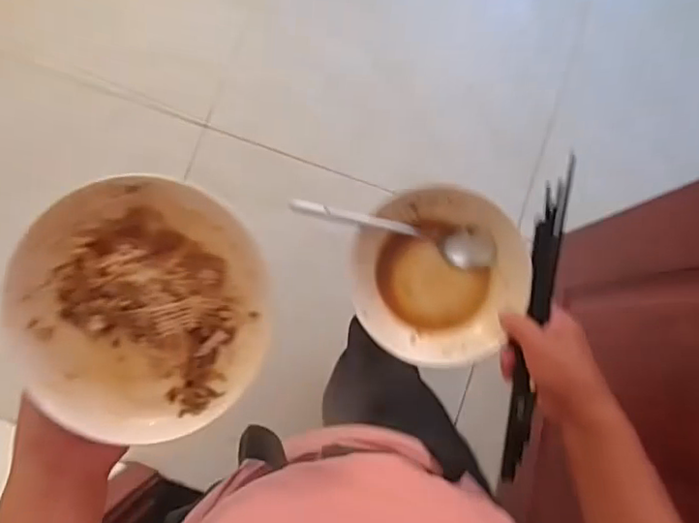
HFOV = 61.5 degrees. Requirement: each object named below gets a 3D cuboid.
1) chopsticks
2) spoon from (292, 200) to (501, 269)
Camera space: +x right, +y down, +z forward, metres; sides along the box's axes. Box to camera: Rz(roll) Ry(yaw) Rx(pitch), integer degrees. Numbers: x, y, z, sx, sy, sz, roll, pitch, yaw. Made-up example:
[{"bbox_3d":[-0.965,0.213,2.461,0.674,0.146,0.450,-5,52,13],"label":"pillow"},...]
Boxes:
[{"bbox_3d":[0.171,0.055,0.541,0.021,0.033,0.297,9,90,-3],"label":"chopsticks"},{"bbox_3d":[0.044,-0.027,0.568,0.202,0.030,0.038,12,85,-5],"label":"spoon"}]

